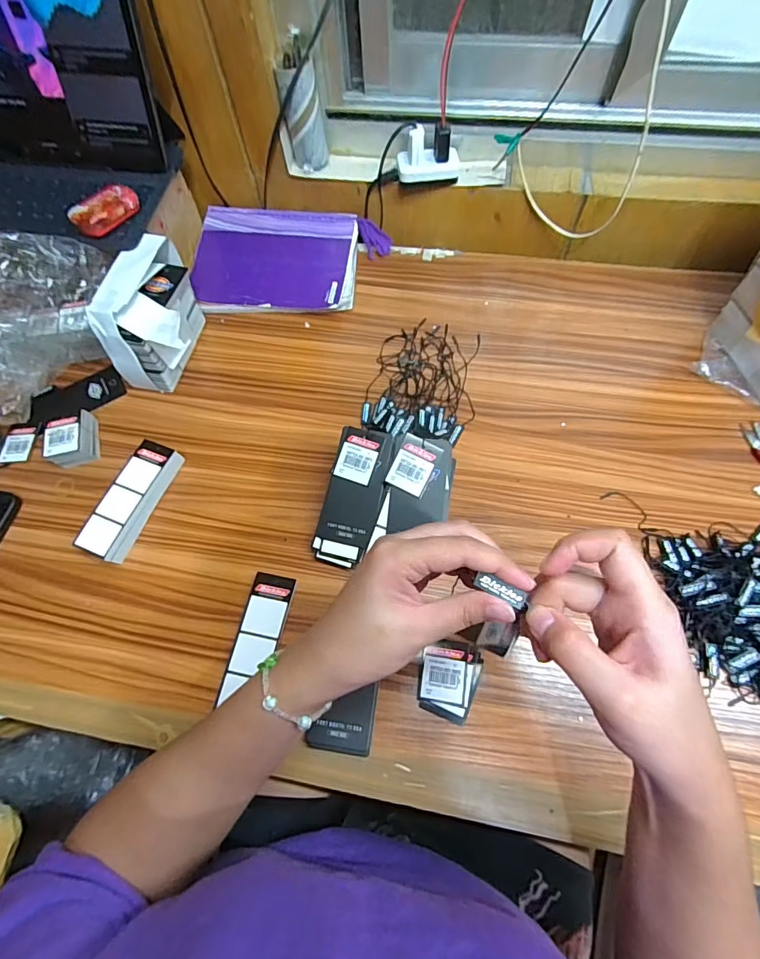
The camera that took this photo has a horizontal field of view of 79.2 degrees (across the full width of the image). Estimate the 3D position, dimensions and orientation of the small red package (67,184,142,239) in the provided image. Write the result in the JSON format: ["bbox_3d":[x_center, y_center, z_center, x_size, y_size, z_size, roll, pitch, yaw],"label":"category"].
[{"bbox_3d":[-0.286,-0.280,0.479,0.038,0.022,0.070,37,72,17],"label":"small red package"}]

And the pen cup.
[{"bbox_3d":[-0.090,-0.422,0.522,0.044,0.113,0.038,-13,65,-3],"label":"pen cup"}]

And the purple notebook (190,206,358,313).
[{"bbox_3d":[-0.132,-0.279,0.586,0.202,0.030,0.152,2,66,4],"label":"purple notebook"}]

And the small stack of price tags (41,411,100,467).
[{"bbox_3d":[-0.324,-0.042,0.483,0.040,0.034,0.052,-12,65,-3],"label":"small stack of price tags"}]

